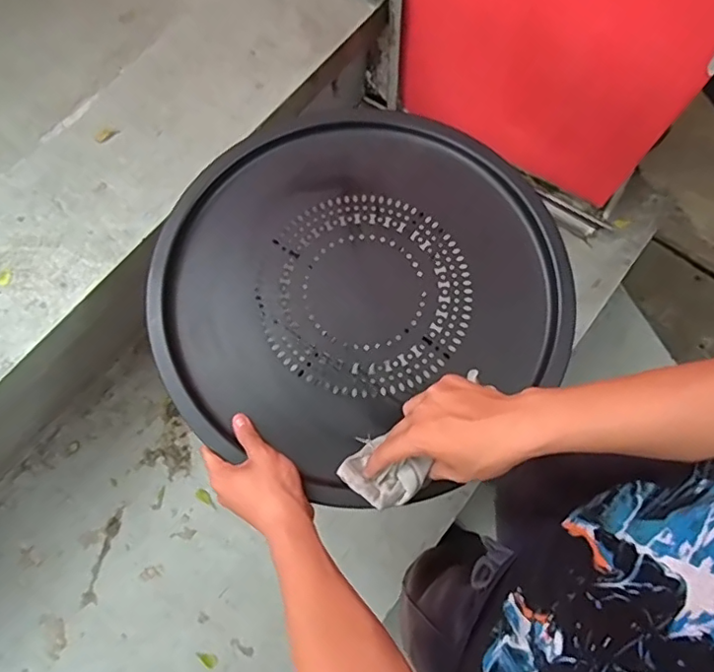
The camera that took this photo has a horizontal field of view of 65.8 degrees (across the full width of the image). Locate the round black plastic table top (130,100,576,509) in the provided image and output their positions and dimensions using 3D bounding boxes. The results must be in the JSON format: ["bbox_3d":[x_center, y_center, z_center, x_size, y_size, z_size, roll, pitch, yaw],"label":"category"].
[{"bbox_3d":[0.007,-0.050,0.607,0.434,0.045,0.414,23,73,6],"label":"round black plastic table top"}]

